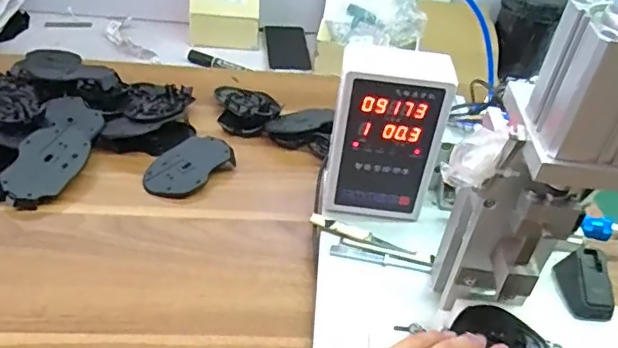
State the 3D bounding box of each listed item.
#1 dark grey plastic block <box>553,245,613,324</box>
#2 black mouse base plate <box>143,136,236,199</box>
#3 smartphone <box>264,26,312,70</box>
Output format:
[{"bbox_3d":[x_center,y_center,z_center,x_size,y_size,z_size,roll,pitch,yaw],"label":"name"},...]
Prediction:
[{"bbox_3d":[0.276,0.109,0.552,0.042,0.032,0.067,2,40,-6],"label":"dark grey plastic block"},{"bbox_3d":[-0.146,-0.011,0.681,0.065,0.018,0.110,34,47,29],"label":"black mouse base plate"},{"bbox_3d":[-0.039,-0.232,1.019,0.076,0.012,0.147,-1,41,-10],"label":"smartphone"}]

